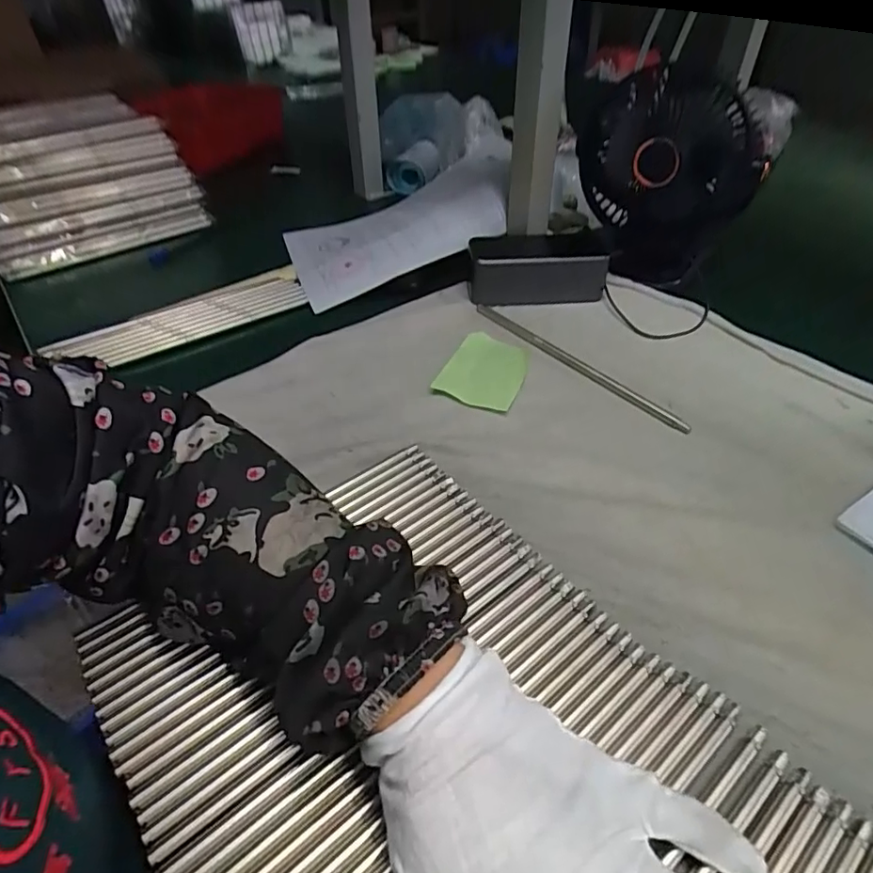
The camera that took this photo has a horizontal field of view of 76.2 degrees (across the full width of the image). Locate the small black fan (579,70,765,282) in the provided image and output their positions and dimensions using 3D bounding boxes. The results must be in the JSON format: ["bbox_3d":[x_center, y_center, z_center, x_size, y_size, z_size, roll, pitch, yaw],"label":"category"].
[{"bbox_3d":[0.214,-0.248,0.539,0.163,0.175,0.078,19,46,19],"label":"small black fan"}]

